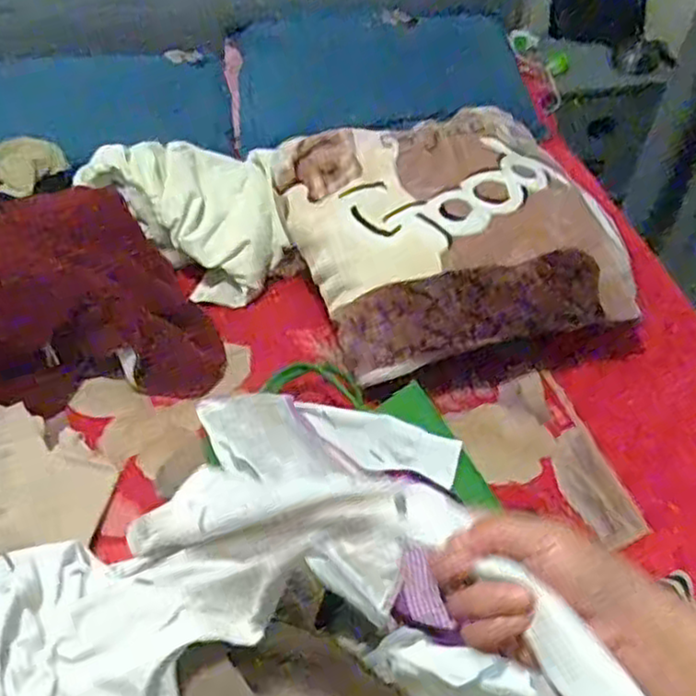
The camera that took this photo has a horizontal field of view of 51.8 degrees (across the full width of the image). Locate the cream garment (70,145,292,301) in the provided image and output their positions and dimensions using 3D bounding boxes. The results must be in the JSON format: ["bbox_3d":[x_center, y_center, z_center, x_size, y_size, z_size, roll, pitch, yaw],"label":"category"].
[{"bbox_3d":[-0.274,-0.260,1.316,0.248,0.137,0.408,-35,55,-29],"label":"cream garment"}]

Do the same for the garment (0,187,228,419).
[{"bbox_3d":[-0.463,-0.052,1.157,0.397,0.110,0.443,-27,51,-24],"label":"garment"}]

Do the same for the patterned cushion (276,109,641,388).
[{"bbox_3d":[0.163,-0.194,1.144,0.467,0.167,0.443,-13,47,-13],"label":"patterned cushion"}]

